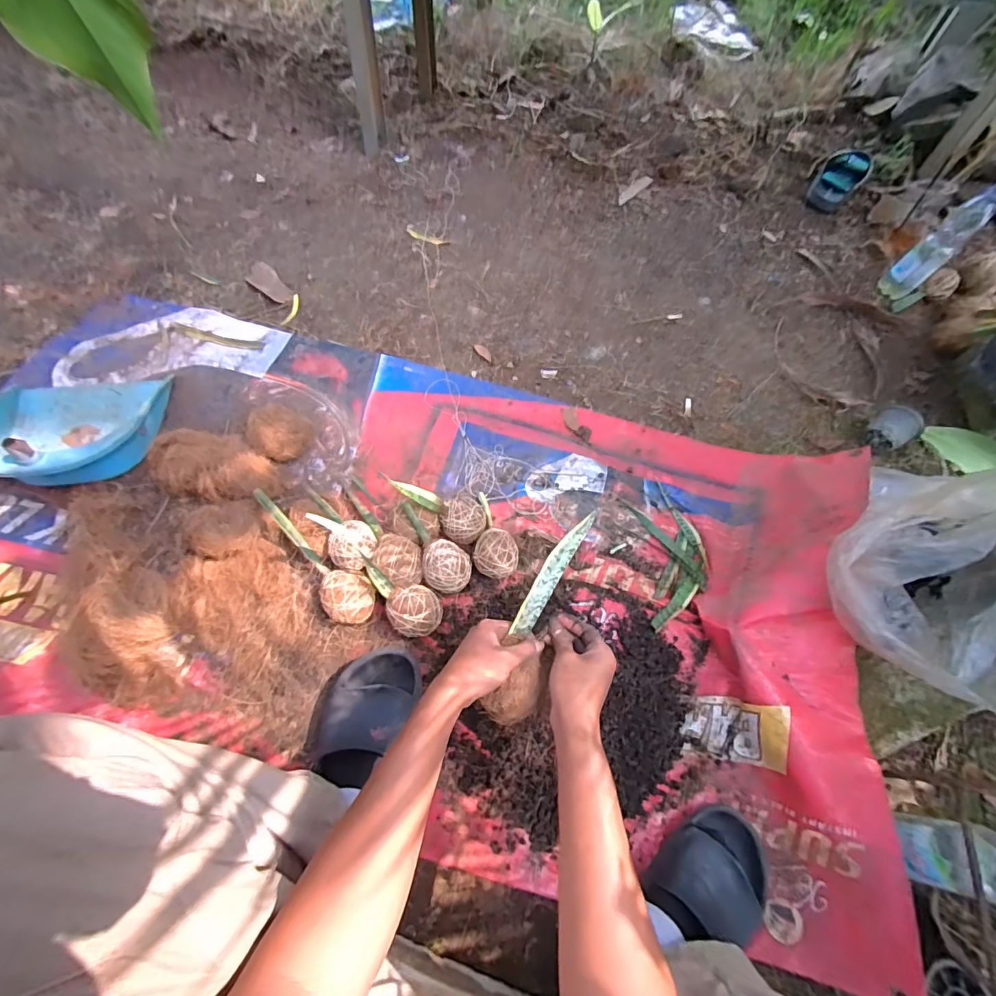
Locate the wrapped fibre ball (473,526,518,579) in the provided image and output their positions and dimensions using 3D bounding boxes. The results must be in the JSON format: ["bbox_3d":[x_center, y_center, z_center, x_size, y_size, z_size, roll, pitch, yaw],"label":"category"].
[{"bbox_3d":[-0.004,0.082,0.679,0.064,0.057,0.074,2,64,-2],"label":"wrapped fibre ball"}]

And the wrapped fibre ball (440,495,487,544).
[{"bbox_3d":[-0.051,0.036,0.695,0.068,0.061,0.063,1,64,-3],"label":"wrapped fibre ball"}]

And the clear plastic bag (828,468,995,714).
[{"bbox_3d":[0.536,0.083,0.532,0.241,0.186,0.215,-35,71,-18],"label":"clear plastic bag"}]

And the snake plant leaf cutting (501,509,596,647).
[{"bbox_3d":[0.061,0.084,0.506,0.023,0.013,0.166,31,81,14],"label":"snake plant leaf cutting"}]

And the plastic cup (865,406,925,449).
[{"bbox_3d":[0.721,-0.126,0.834,0.088,0.056,0.070,-28,68,-16],"label":"plastic cup"}]

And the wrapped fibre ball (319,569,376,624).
[{"bbox_3d":[-0.209,0.137,0.636,0.067,0.056,0.070,1,64,-3],"label":"wrapped fibre ball"}]

